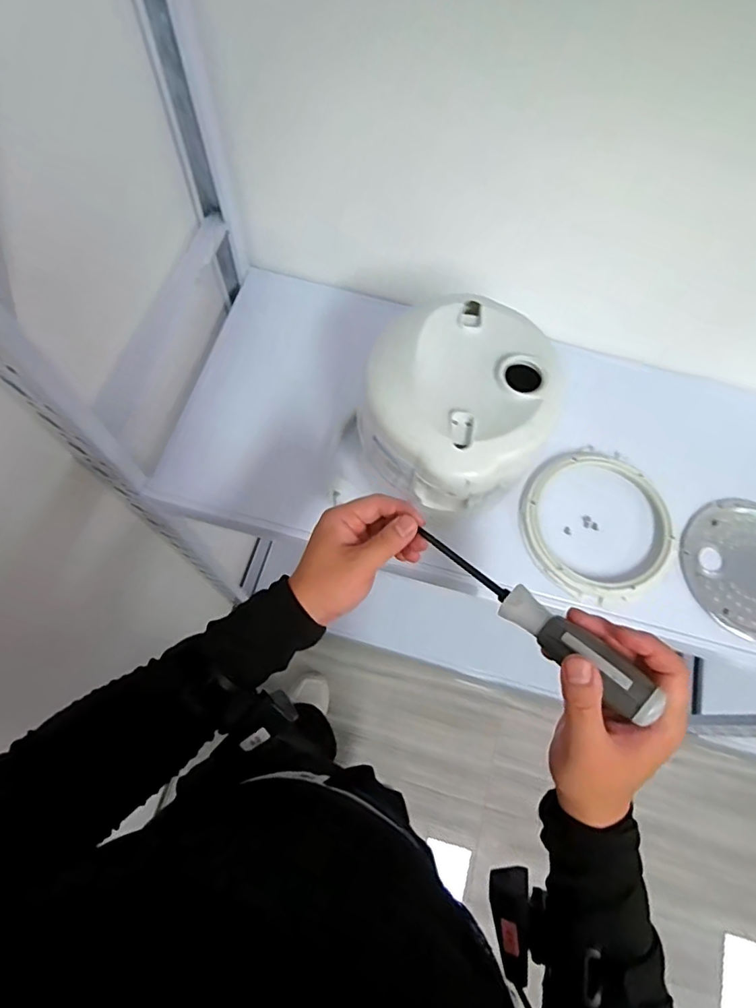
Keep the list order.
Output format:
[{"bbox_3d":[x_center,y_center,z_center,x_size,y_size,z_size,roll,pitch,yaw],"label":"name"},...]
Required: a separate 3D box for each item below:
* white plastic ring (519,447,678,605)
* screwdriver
[{"bbox_3d":[0.281,0.024,0.693,0.193,0.023,0.197,1,69,-2],"label":"white plastic ring"},{"bbox_3d":[0.104,0.076,0.377,0.027,0.023,0.193,-41,53,-16],"label":"screwdriver"}]

